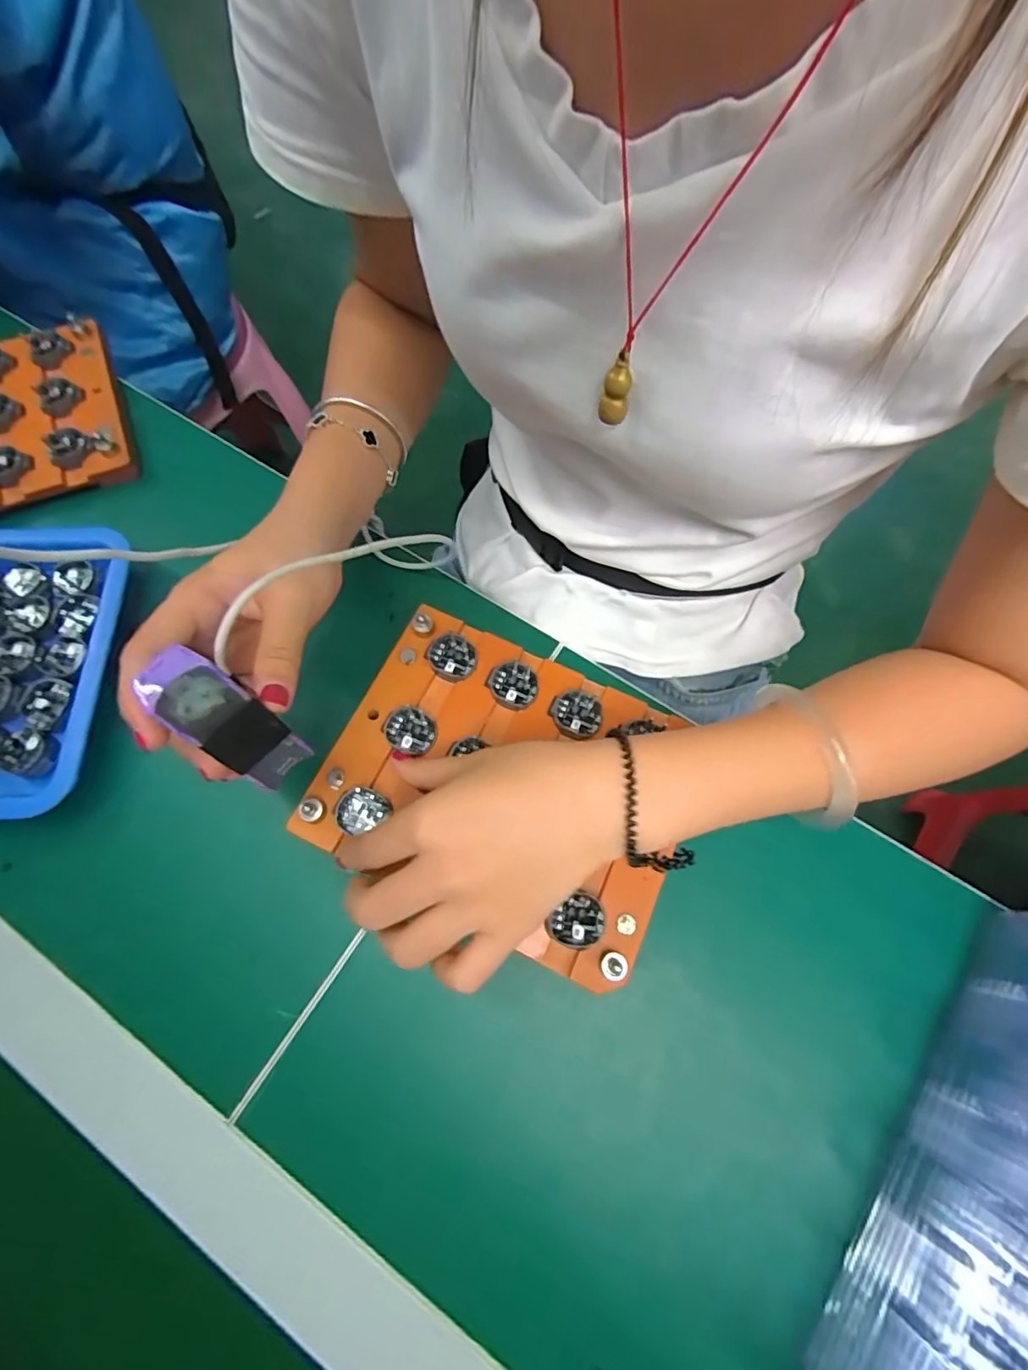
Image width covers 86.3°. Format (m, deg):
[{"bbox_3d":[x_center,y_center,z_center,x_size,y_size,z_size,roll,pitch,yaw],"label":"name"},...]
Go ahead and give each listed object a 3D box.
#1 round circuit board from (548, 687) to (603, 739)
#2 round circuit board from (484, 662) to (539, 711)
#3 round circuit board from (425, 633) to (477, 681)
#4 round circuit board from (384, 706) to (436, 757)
[{"bbox_3d":[0.036,0.016,0.312,0.029,0.004,0.027,0,69,1],"label":"round circuit board"},{"bbox_3d":[0.000,0.000,0.317,0.028,0.004,0.028,0,69,1],"label":"round circuit board"},{"bbox_3d":[-0.037,-0.017,0.322,0.028,0.006,0.027,0,69,1],"label":"round circuit board"},{"bbox_3d":[-0.058,0.025,0.306,0.028,0.005,0.025,7,70,4],"label":"round circuit board"}]

